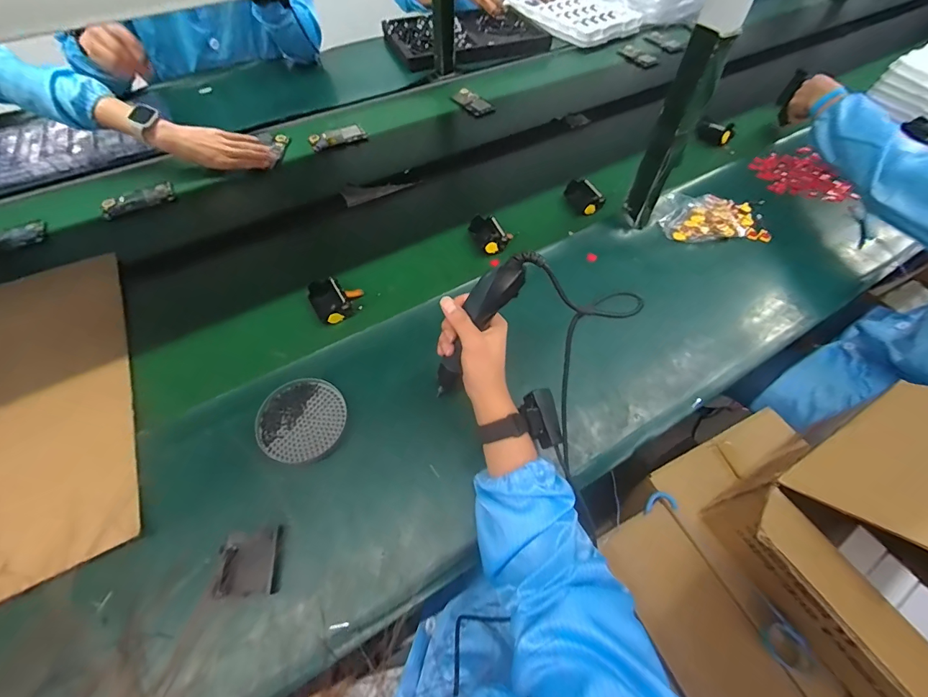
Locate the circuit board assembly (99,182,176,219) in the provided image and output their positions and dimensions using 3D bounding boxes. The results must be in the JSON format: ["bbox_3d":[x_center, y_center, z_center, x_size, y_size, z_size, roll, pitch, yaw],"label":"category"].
[{"bbox_3d":[-0.647,-0.294,0.802,0.130,0.023,0.041,-27,61,-18],"label":"circuit board assembly"}]

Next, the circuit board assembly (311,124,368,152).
[{"bbox_3d":[-0.288,-0.484,0.923,0.126,0.022,0.040,-16,58,-12],"label":"circuit board assembly"}]

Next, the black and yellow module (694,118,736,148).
[{"bbox_3d":[0.584,-0.512,0.944,0.048,0.035,0.090,-36,65,-23],"label":"black and yellow module"}]

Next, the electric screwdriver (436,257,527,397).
[{"bbox_3d":[0.008,-0.021,0.494,0.032,0.227,0.038,-10,56,-37],"label":"electric screwdriver"}]

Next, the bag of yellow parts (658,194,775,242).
[{"bbox_3d":[0.474,-0.262,0.774,0.220,0.045,0.115,0,57,-2],"label":"bag of yellow parts"}]

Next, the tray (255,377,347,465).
[{"bbox_3d":[-0.215,0.095,0.538,0.109,0.016,0.111,1,57,-1],"label":"tray"}]

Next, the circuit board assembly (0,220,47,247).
[{"bbox_3d":[-0.849,-0.202,0.748,0.132,0.023,0.045,-18,59,-13],"label":"circuit board assembly"}]

